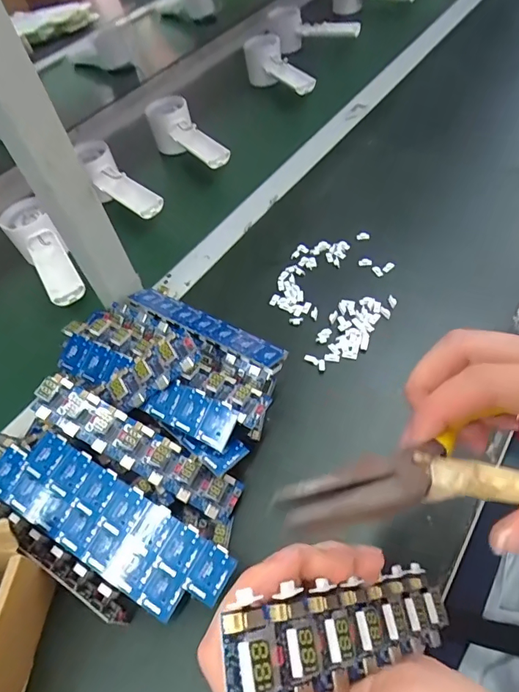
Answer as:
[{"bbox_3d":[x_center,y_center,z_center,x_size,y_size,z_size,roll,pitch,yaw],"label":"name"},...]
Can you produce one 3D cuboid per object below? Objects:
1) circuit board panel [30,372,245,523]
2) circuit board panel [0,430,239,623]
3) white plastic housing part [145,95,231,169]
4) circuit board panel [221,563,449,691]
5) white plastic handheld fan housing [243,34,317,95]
[{"bbox_3d":[-0.080,0.066,0.294,0.149,0.017,0.029,31,61,1],"label":"circuit board panel"},{"bbox_3d":[-0.097,0.109,0.277,0.164,0.008,0.051,29,81,13],"label":"circuit board panel"},{"bbox_3d":[-0.097,-0.275,0.589,0.058,0.052,0.152,-29,54,-14],"label":"white plastic housing part"},{"bbox_3d":[0.038,0.106,0.171,0.015,0.138,0.029,-40,51,25],"label":"circuit board panel"},{"bbox_3d":[0.029,-0.418,0.689,0.066,0.064,0.148,-23,52,-9],"label":"white plastic handheld fan housing"}]

